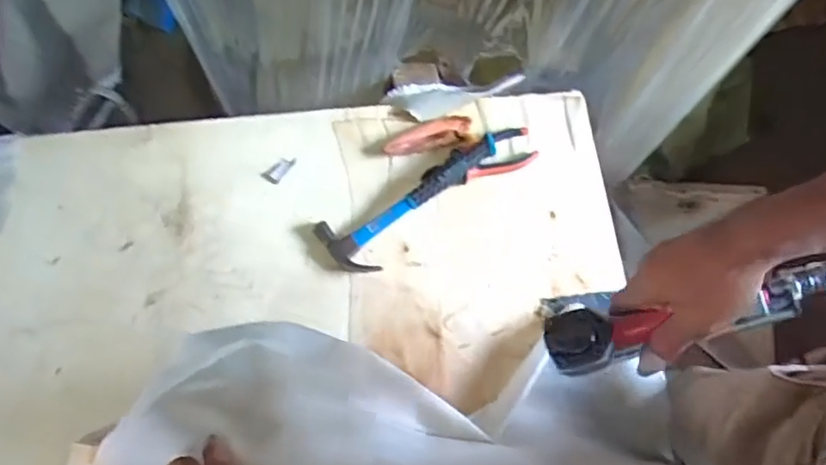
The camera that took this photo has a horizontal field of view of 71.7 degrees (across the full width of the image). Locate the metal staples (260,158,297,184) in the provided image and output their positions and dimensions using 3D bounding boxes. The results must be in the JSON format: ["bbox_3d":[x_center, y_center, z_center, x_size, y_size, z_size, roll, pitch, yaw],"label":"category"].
[{"bbox_3d":[-0.187,-0.088,0.804,0.051,0.007,0.023,-38,77,-12],"label":"metal staples"}]

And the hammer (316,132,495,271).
[{"bbox_3d":[0.005,-0.038,0.776,0.271,0.044,0.097,-30,75,-10],"label":"hammer"}]

